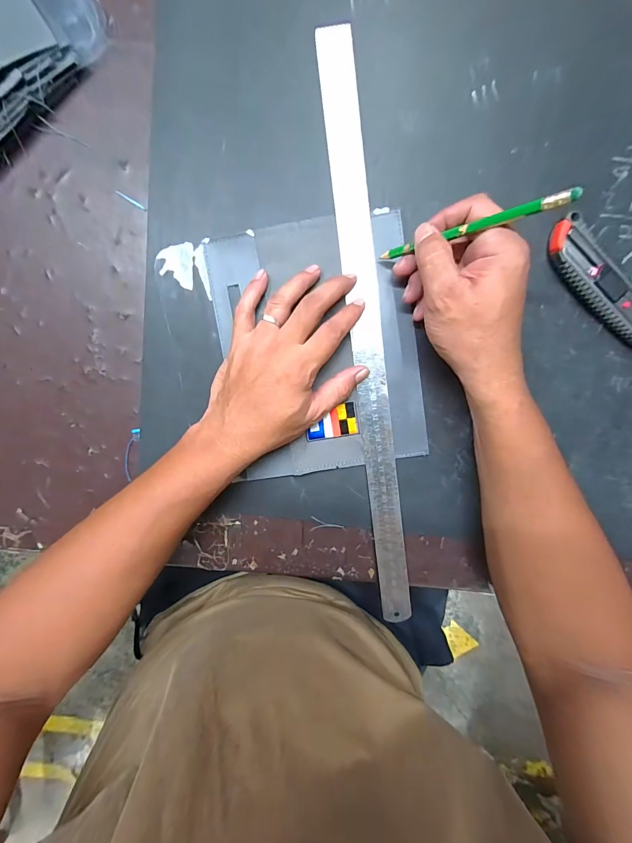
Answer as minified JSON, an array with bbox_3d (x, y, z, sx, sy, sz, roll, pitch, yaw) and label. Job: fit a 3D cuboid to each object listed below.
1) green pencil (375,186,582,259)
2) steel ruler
[{"bbox_3d":[0.103,-0.135,0.243,0.004,0.137,0.008,-9,101,-41],"label":"green pencil"},{"bbox_3d":[0.050,-0.057,0.314,0.028,0.004,0.517,-7,98,2],"label":"steel ruler"}]

